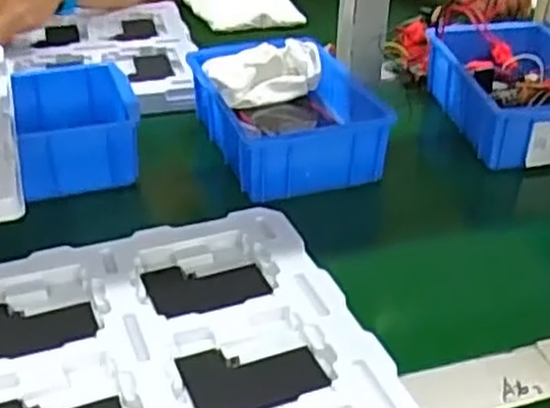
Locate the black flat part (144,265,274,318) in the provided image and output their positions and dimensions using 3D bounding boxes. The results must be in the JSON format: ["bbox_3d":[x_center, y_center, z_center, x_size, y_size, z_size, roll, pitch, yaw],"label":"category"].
[{"bbox_3d":[-0.046,0.056,0.524,0.078,0.004,0.057,-11,29,-20],"label":"black flat part"}]

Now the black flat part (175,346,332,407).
[{"bbox_3d":[-0.013,0.100,0.451,0.078,0.009,0.056,-11,35,-18],"label":"black flat part"}]

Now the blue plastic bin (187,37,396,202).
[{"bbox_3d":[0.009,-0.087,0.691,0.129,0.056,0.185,-10,35,-17],"label":"blue plastic bin"}]

